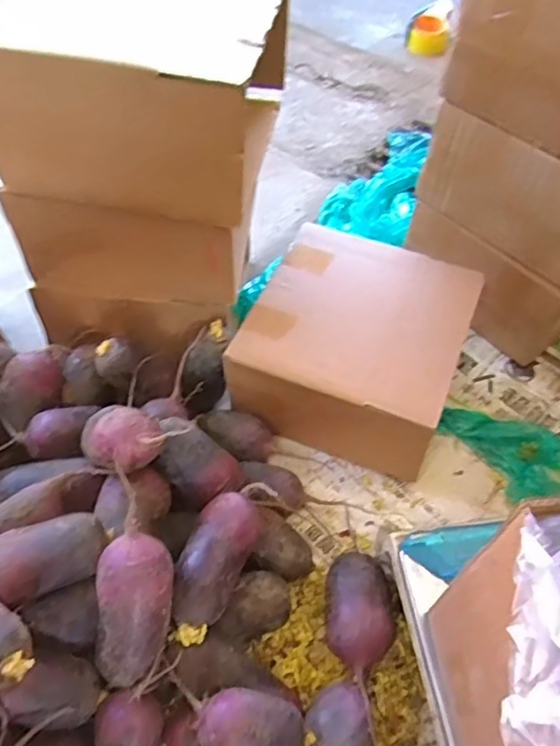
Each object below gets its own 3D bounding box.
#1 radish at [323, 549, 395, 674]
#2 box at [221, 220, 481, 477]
[{"bbox_3d":[0.082,0.247,0.620,0.073,0.057,0.108,2,55,0],"label":"radish"},{"bbox_3d":[0.099,-0.031,0.782,0.254,0.148,0.254,18,56,12],"label":"box"}]

